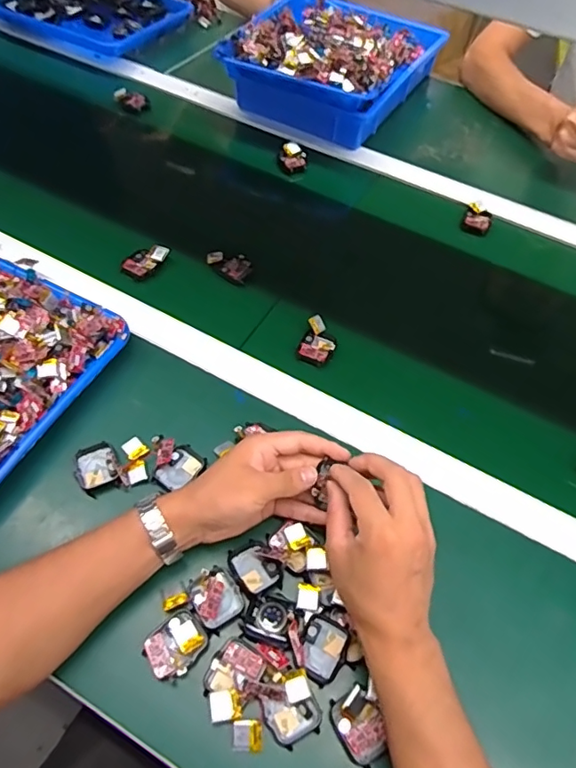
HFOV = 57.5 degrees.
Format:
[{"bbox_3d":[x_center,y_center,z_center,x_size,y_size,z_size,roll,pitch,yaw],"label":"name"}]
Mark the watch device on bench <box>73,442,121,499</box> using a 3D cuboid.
[{"bbox_3d":[-0.183,0.079,0.499,0.040,0.010,0.043,-31,63,-22],"label":"watch device on bench"}]

